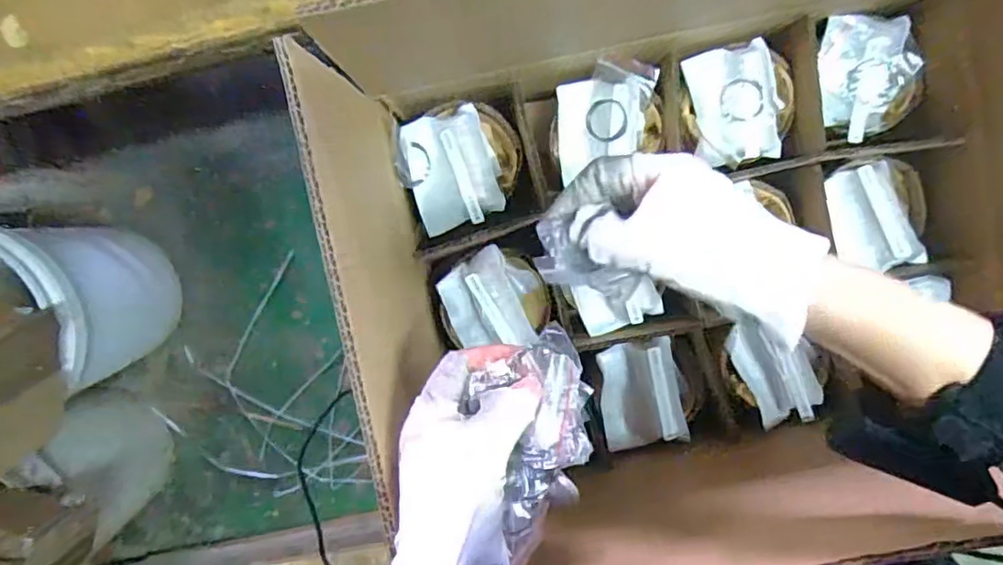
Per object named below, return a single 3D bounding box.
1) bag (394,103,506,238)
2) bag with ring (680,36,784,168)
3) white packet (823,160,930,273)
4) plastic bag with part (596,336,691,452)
[{"bbox_3d":[-0.042,-0.093,0.501,0.076,0.031,0.090,-19,98,3],"label":"bag"},{"bbox_3d":[0.191,-0.144,0.492,0.071,0.018,0.092,-11,98,2],"label":"bag with ring"},{"bbox_3d":[0.311,-0.054,0.508,0.050,0.032,0.087,-19,98,3],"label":"white packet"},{"bbox_3d":[0.123,0.096,0.519,0.074,0.026,0.088,-10,98,1],"label":"plastic bag with part"}]

